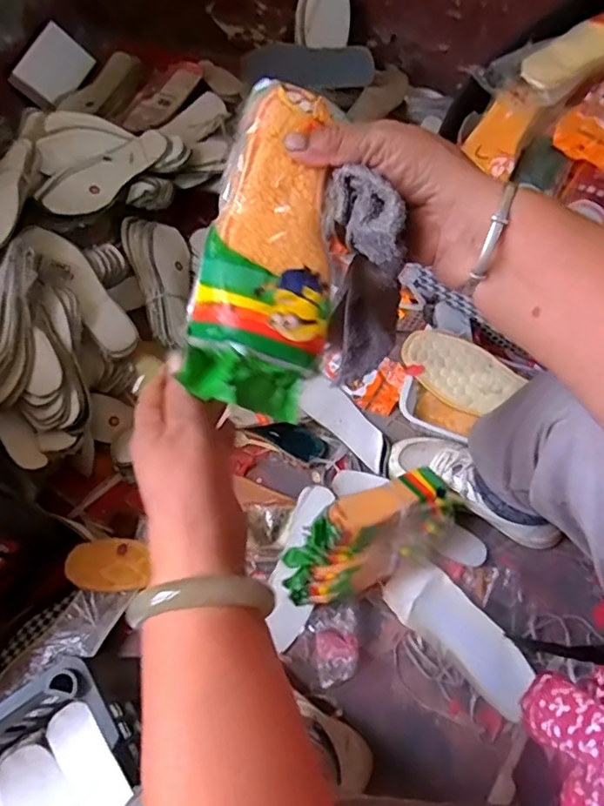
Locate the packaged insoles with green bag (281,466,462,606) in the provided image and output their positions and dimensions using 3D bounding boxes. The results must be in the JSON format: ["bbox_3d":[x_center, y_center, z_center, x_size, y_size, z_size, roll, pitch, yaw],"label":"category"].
[{"bbox_3d":[0.084,0.156,0.707,0.232,0.072,0.097,-34,68,-13],"label":"packaged insoles with green bag"}]

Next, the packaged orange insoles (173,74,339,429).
[{"bbox_3d":[-0.020,-0.090,0.326,0.075,0.026,0.190,5,79,5],"label":"packaged orange insoles"}]

